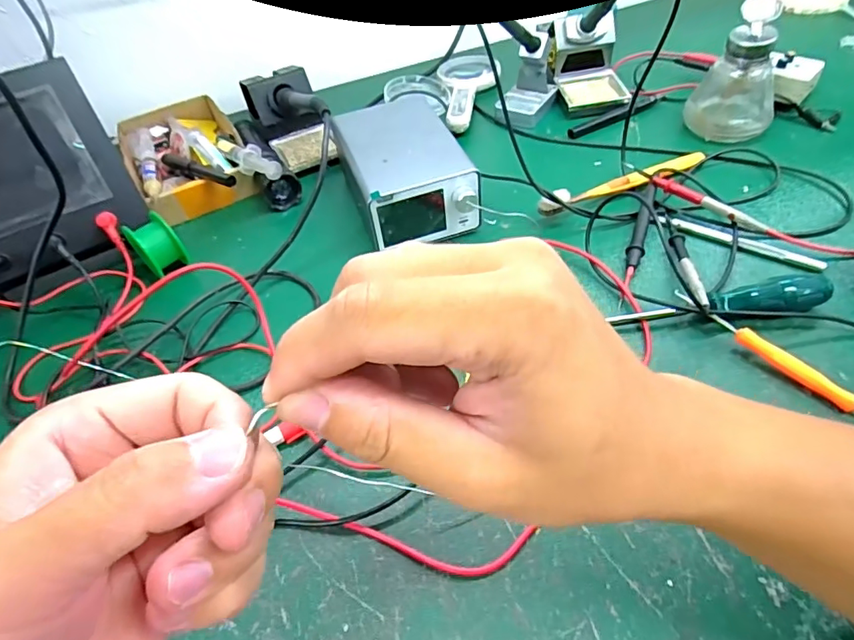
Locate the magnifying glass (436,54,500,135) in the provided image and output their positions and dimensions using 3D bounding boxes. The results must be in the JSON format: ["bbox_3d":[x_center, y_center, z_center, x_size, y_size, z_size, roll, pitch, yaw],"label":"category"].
[{"bbox_3d":[0.047,-0.283,0.635,0.075,0.016,0.173,3,50,9],"label":"magnifying glass"}]

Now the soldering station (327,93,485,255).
[{"bbox_3d":[-0.022,-0.138,0.491,0.100,0.069,0.154,-19,51,-10],"label":"soldering station"}]

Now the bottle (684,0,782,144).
[{"bbox_3d":[0.309,-0.243,0.518,0.066,0.104,0.066,-19,51,-10],"label":"bottle"}]

